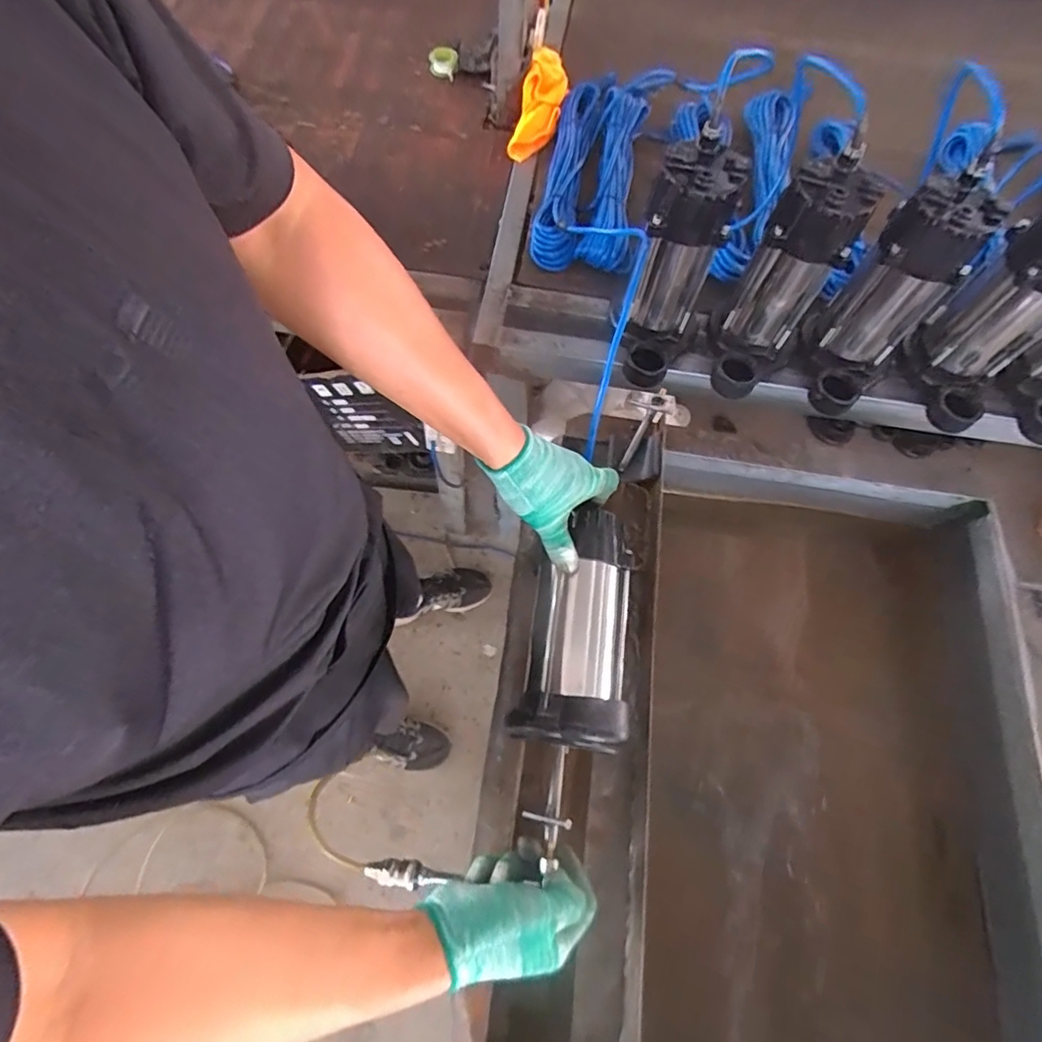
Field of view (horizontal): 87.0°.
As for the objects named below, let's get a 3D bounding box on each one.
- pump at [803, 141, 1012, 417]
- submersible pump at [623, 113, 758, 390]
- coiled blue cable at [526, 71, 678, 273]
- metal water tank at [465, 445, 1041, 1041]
[{"bbox_3d":[0.426,-0.256,0.647,0.106,0.219,0.141,37,71,12],"label":"pump"},{"bbox_3d":[0.181,-0.293,0.654,0.096,0.222,0.152,18,68,5],"label":"submersible pump"},{"bbox_3d":[0.121,-0.565,0.862,0.162,0.066,0.431,15,68,4],"label":"coiled blue cable"},{"bbox_3d":[0.267,0.303,0.665,0.592,0.259,0.731,8,68,1],"label":"metal water tank"}]

